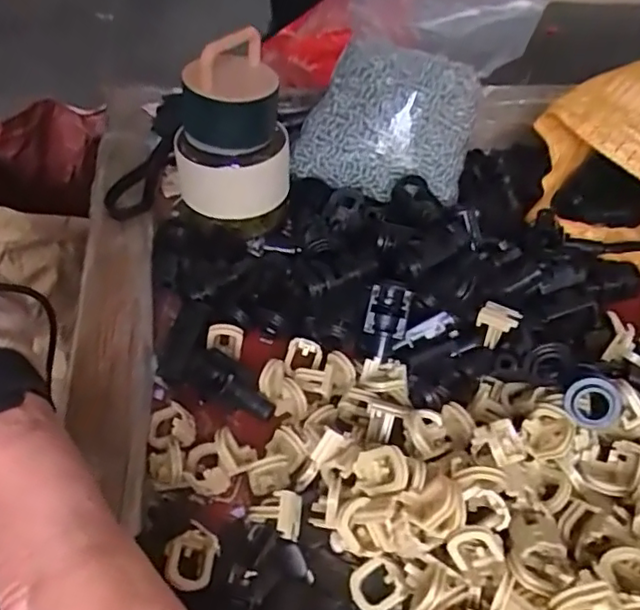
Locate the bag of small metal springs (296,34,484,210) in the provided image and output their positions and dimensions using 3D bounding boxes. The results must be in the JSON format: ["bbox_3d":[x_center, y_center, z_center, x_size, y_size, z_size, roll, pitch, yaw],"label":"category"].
[{"bbox_3d":[0.053,-0.141,0.460,0.125,0.114,0.055,17,13,6],"label":"bag of small metal springs"}]

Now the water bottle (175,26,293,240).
[{"bbox_3d":[-0.060,-0.117,0.408,0.076,0.115,0.073,-3,48,-8],"label":"water bottle"}]

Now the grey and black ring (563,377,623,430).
[{"bbox_3d":[0.141,0.050,0.310,0.027,0.026,0.007,50,18,7],"label":"grey and black ring"}]

